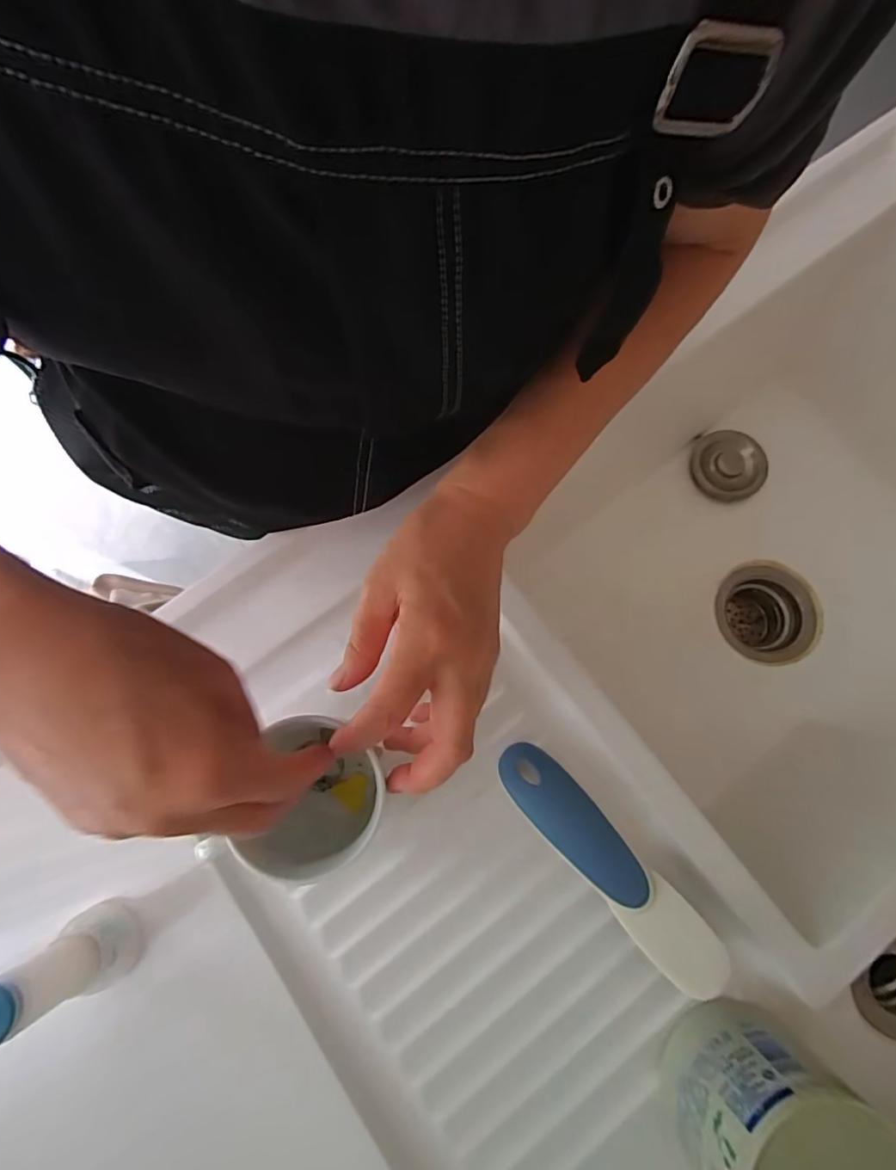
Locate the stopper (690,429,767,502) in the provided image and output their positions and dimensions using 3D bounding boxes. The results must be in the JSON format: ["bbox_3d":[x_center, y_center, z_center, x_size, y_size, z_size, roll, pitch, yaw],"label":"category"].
[{"bbox_3d":[0.323,-0.137,0.613,0.081,0.026,0.081,0,84,1],"label":"stopper"}]

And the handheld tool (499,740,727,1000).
[{"bbox_3d":[0.096,0.168,0.327,0.037,0.031,0.164,-41,78,-9],"label":"handheld tool"}]

